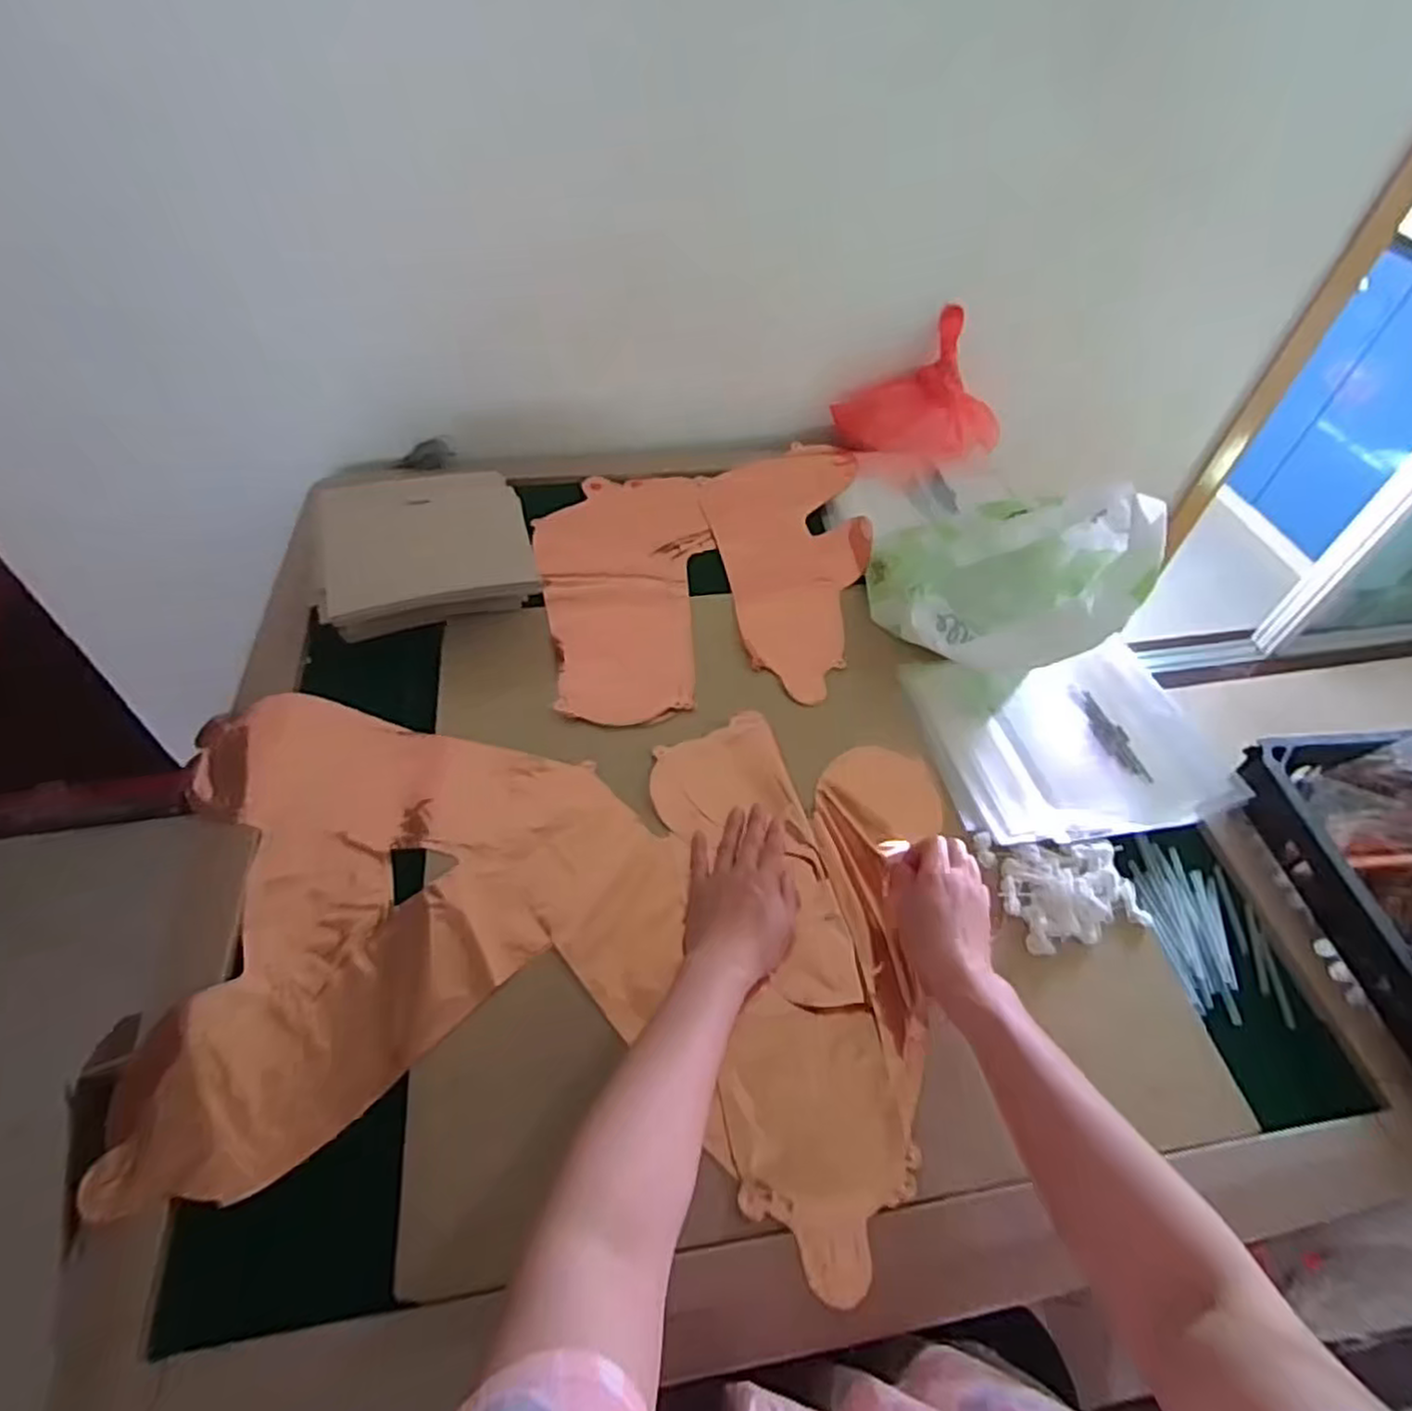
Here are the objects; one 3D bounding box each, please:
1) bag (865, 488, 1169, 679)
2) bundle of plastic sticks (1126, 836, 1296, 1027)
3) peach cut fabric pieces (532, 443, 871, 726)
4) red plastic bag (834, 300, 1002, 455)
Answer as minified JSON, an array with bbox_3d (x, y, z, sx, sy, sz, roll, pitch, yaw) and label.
[{"bbox_3d":[0.308,-0.129,0.756,0.236,0.156,0.214,-1,50,-5],"label":"bag"},{"bbox_3d":[0.431,0.188,0.635,0.093,0.009,0.155,1,50,-3],"label":"bundle of plastic sticks"},{"bbox_3d":[0.017,-0.161,0.876,0.408,0.018,0.404,-9,52,-10],"label":"peach cut fabric pieces"},{"bbox_3d":[0.300,-0.426,1.014,0.218,0.150,0.143,21,52,13],"label":"red plastic bag"}]

